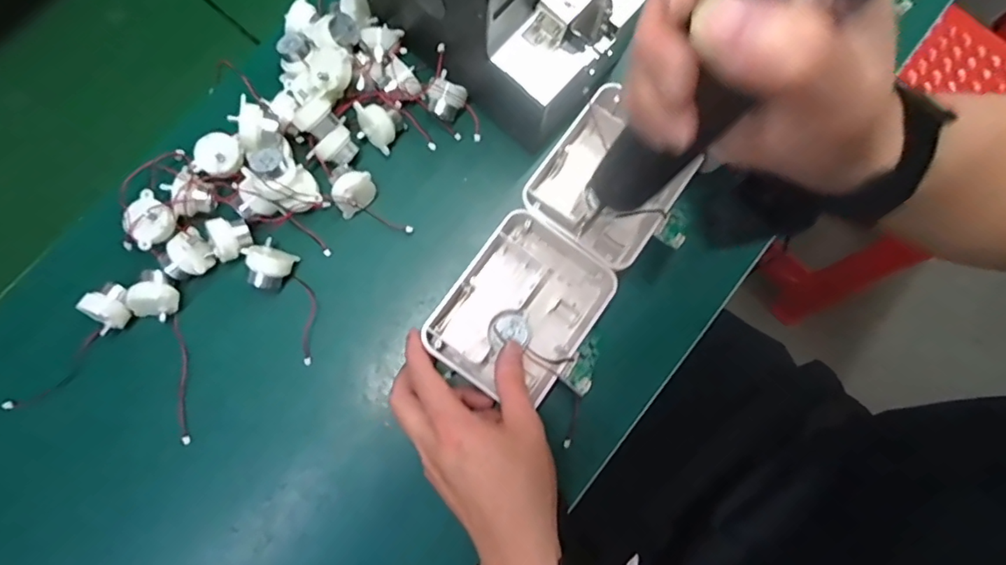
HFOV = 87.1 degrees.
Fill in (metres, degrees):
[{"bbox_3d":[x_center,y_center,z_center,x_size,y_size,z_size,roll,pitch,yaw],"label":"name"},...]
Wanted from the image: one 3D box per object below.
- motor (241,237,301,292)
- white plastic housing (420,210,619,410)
[{"bbox_3d":[-0.179,-0.013,0.403,0.029,0.032,0.035,26,78,4],"label":"motor"},{"bbox_3d":[0.014,0.021,0.402,0.098,0.043,0.127,34,78,6],"label":"white plastic housing"}]

